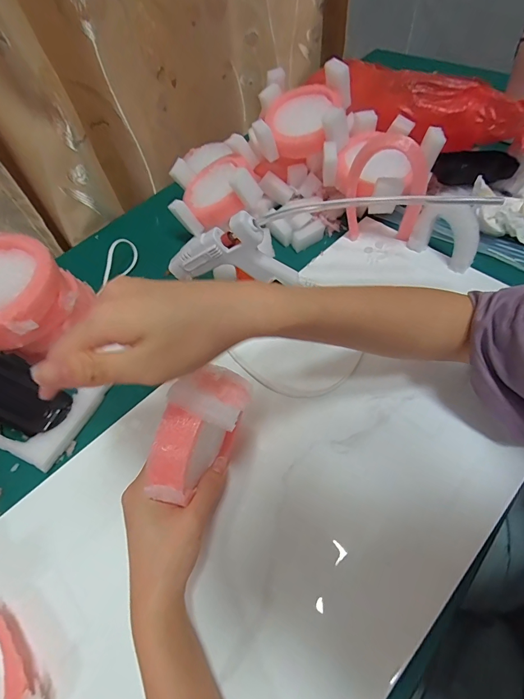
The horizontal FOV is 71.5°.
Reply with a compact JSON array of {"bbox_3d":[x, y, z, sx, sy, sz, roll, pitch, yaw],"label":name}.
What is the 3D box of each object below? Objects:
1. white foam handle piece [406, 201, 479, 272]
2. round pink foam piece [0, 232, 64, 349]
[{"bbox_3d":[0.214,-0.133,0.420,0.076,0.069,0.022,38,68,26],"label":"white foam handle piece"},{"bbox_3d":[-0.234,-0.054,0.329,0.091,0.047,0.095,-3,57,5],"label":"round pink foam piece"}]

